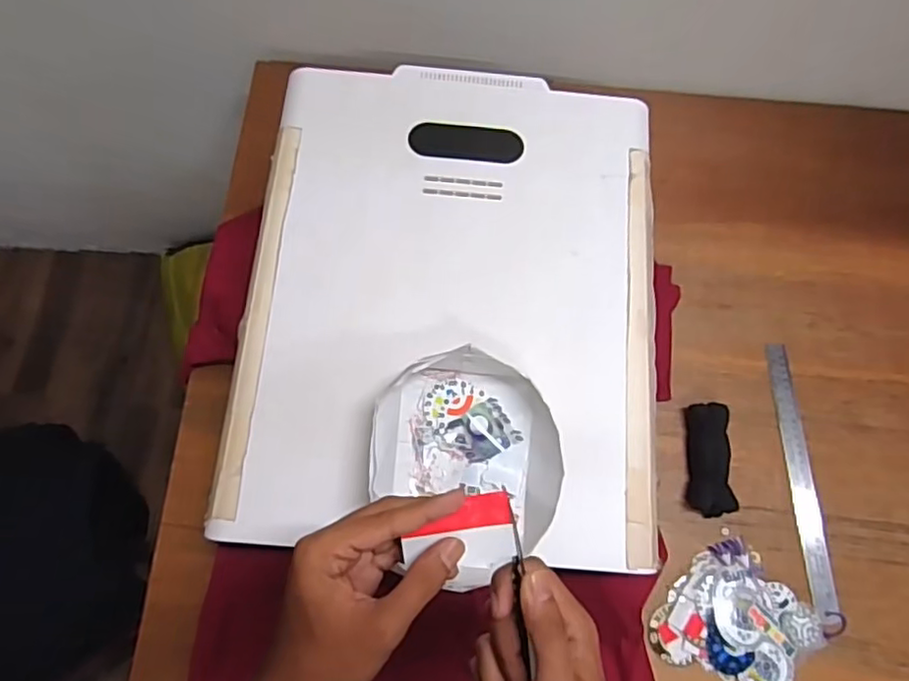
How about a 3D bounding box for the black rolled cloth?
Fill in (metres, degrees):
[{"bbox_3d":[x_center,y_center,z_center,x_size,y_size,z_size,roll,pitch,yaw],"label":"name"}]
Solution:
[{"bbox_3d":[0.298,0.140,0.737,0.046,0.030,0.127,6,71,-2],"label":"black rolled cloth"}]

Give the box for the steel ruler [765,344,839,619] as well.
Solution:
[{"bbox_3d":[0.409,0.154,0.746,0.032,0.005,0.308,0,71,-2],"label":"steel ruler"}]

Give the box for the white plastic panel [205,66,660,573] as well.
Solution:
[{"bbox_3d":[0.001,-0.053,0.624,0.396,0.018,0.495,5,73,-1],"label":"white plastic panel"}]

